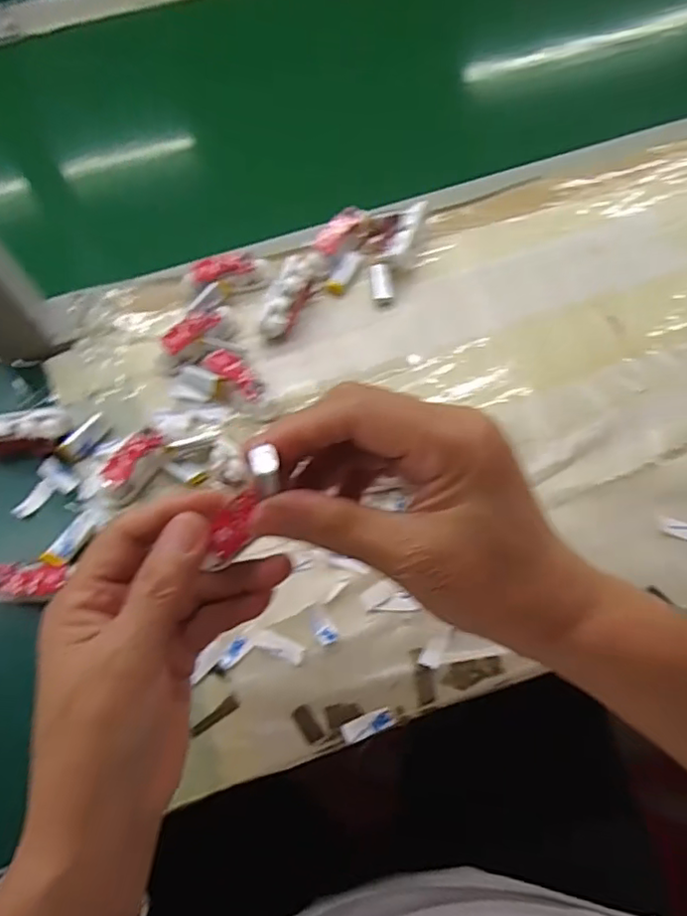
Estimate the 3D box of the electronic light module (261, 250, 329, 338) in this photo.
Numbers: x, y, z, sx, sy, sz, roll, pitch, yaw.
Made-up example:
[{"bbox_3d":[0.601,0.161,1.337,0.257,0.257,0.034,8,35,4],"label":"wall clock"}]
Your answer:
[{"bbox_3d":[-0.036,-0.114,0.422,0.025,0.022,0.070,22,70,10],"label":"electronic light module"}]

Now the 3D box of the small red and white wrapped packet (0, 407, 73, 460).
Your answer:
[{"bbox_3d":[-0.207,-0.015,0.387,0.061,0.017,0.028,-8,68,-2],"label":"small red and white wrapped packet"}]

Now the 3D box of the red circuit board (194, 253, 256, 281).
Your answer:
[{"bbox_3d":[-0.084,-0.134,0.424,0.043,0.007,0.015,-14,68,-5],"label":"red circuit board"}]

